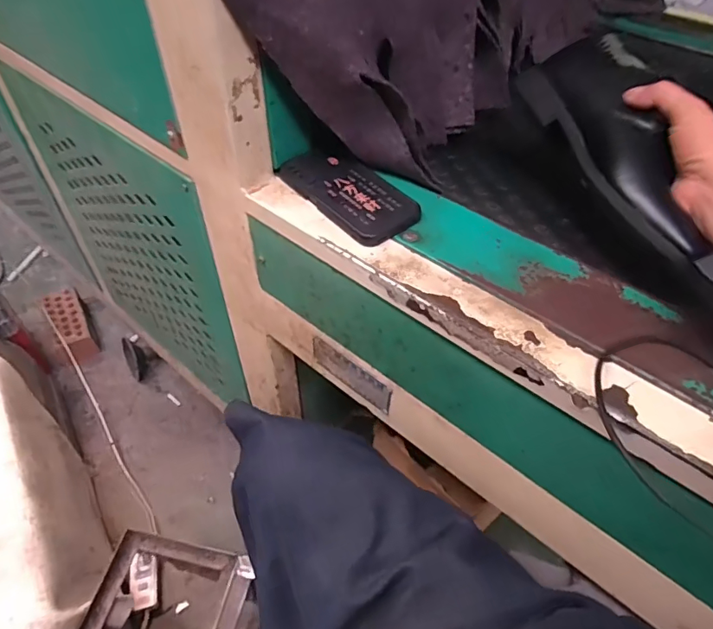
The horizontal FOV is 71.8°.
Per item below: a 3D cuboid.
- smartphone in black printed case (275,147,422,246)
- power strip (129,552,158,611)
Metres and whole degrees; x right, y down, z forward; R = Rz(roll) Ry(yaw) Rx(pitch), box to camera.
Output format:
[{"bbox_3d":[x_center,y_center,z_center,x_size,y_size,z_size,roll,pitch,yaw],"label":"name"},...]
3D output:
[{"bbox_3d":[-0.009,-0.137,0.541,0.079,0.016,0.165,-32,57,-26],"label":"smartphone in black printed case"},{"bbox_3d":[-0.463,0.576,1.064,0.055,0.047,0.108,-9,50,-10],"label":"power strip"}]

